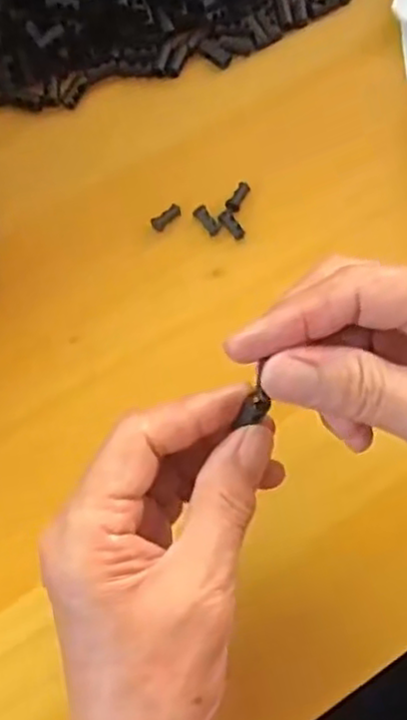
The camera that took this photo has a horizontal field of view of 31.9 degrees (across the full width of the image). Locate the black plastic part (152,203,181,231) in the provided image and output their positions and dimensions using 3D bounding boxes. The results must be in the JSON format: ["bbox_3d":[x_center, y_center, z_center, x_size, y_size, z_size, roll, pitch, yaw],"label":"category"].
[{"bbox_3d":[-0.020,-0.075,0.371,0.017,0.004,0.008,-43,79,-13],"label":"black plastic part"}]

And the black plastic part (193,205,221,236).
[{"bbox_3d":[0.002,-0.073,0.371,0.007,0.004,0.017,-37,78,-12],"label":"black plastic part"}]

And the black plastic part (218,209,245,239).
[{"bbox_3d":[0.015,-0.071,0.371,0.007,0.004,0.017,-35,78,-11],"label":"black plastic part"}]

